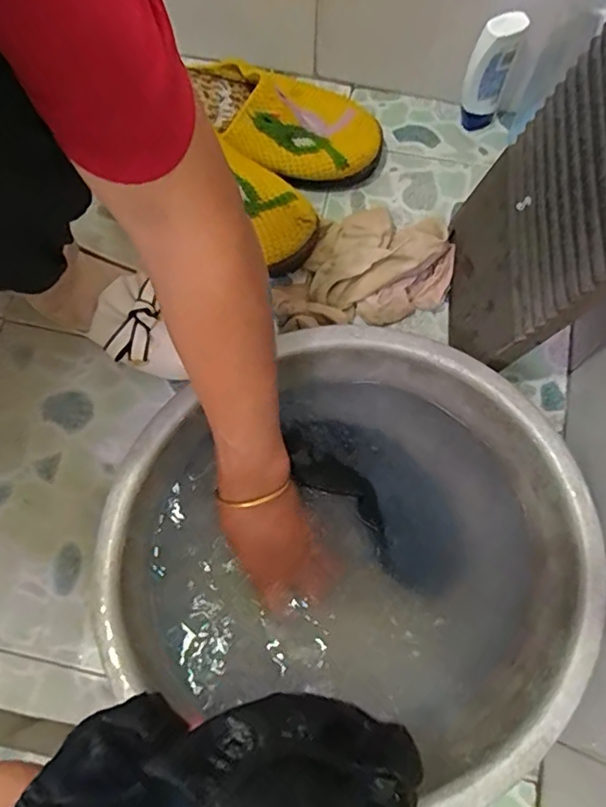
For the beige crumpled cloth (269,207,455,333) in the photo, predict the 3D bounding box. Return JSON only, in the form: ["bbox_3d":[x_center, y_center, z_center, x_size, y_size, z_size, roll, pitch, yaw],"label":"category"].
[{"bbox_3d":[0.063,-0.123,0.575,0.146,0.059,0.169,27,73,9],"label":"beige crumpled cloth"}]

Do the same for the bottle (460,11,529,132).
[{"bbox_3d":[0.200,-0.356,0.619,0.044,0.128,0.039,20,72,7],"label":"bottle"}]

